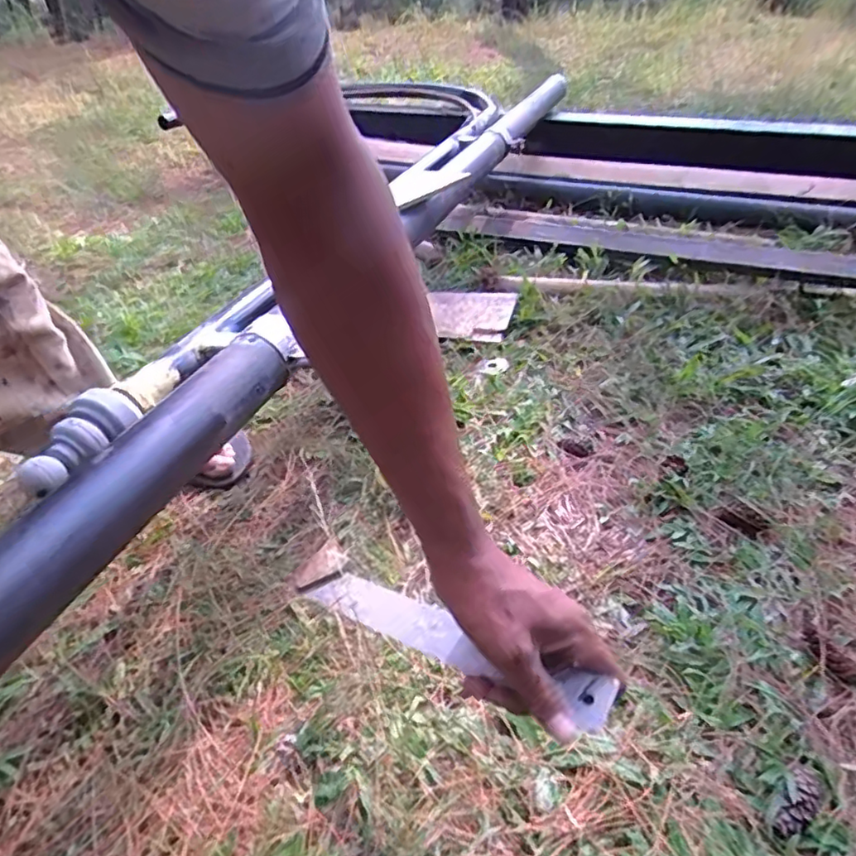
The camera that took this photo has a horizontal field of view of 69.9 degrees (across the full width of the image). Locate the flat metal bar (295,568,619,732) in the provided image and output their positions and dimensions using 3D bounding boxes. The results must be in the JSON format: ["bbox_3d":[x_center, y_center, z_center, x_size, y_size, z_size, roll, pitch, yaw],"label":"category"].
[{"bbox_3d":[0.003,0.157,0.473,0.283,0.011,0.035,10,66,38],"label":"flat metal bar"}]

